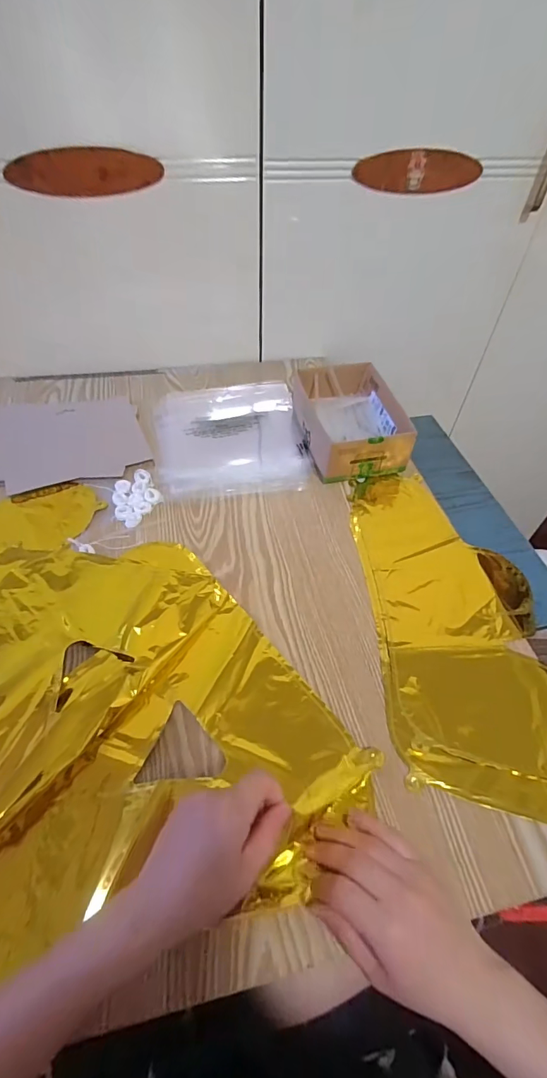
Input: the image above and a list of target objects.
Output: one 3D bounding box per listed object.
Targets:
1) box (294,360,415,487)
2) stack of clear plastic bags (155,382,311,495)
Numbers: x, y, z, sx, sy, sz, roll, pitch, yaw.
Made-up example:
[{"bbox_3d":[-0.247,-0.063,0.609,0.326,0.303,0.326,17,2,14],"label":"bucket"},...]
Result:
[{"bbox_3d":[0.109,-0.172,0.635,0.130,0.063,0.180,-11,52,-10],"label":"box"},{"bbox_3d":[-0.069,-0.168,0.684,0.213,0.013,0.276,-4,50,-7],"label":"stack of clear plastic bags"}]

